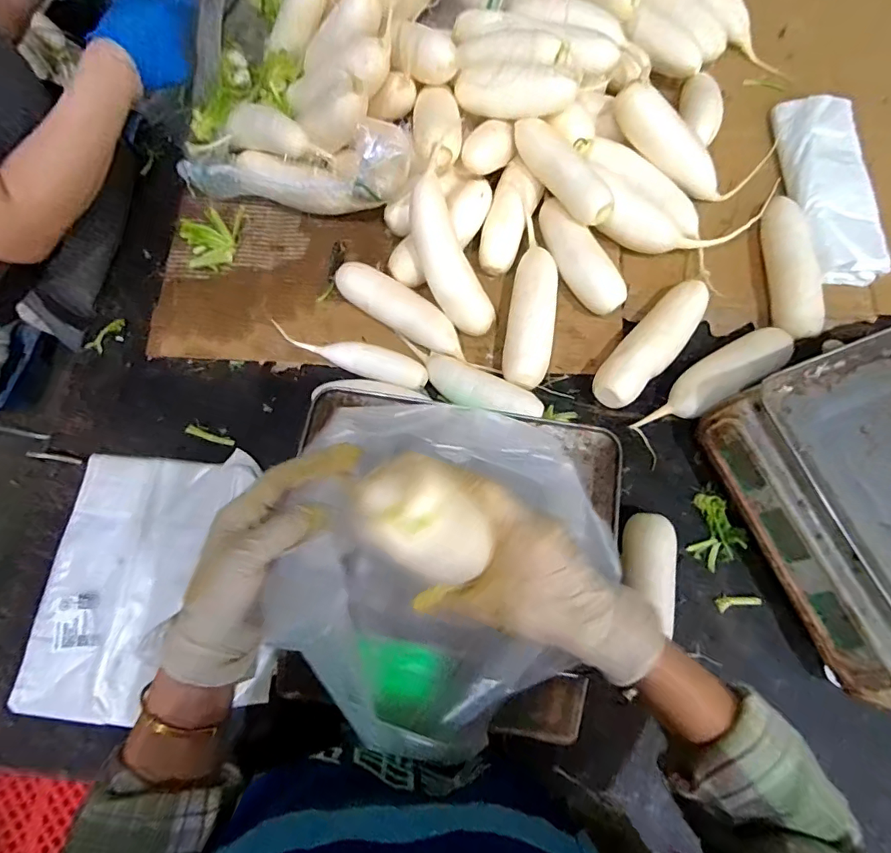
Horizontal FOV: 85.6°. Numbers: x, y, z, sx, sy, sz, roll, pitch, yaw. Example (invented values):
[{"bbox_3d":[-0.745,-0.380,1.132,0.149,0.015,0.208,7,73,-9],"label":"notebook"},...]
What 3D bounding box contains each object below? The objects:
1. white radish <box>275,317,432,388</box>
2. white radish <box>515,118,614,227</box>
[{"bbox_3d":[-0.119,-0.092,0.629,0.195,0.034,0.042,18,75,6],"label":"white radish"},{"bbox_3d":[0.158,-0.329,0.621,0.053,0.054,0.153,-32,76,-8],"label":"white radish"}]

